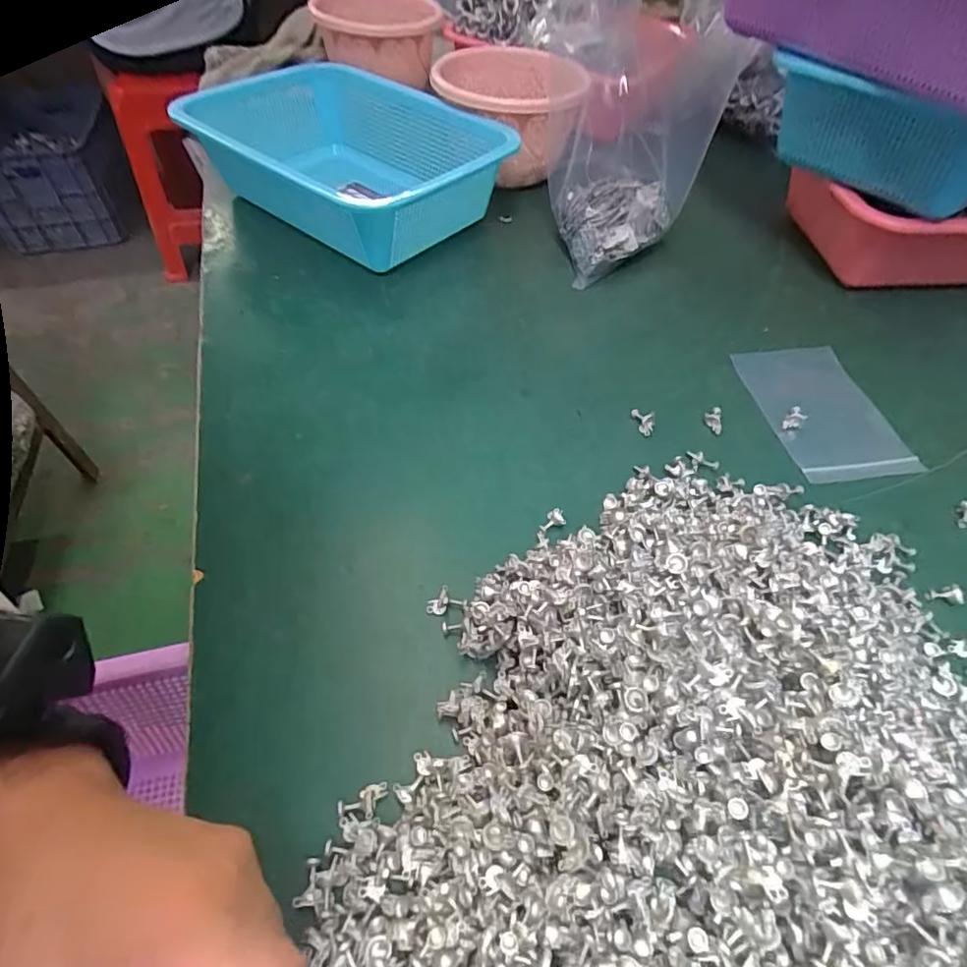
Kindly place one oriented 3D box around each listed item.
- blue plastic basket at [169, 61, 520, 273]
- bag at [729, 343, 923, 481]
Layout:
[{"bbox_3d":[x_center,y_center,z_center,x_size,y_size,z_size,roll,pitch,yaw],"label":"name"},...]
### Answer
[{"bbox_3d":[-0.136,-0.286,0.501,0.289,0.086,0.172,32,58,21],"label":"blue plastic basket"},{"bbox_3d":[0.234,-0.053,0.388,0.082,0.004,0.121,-8,53,-7],"label":"bag"}]

